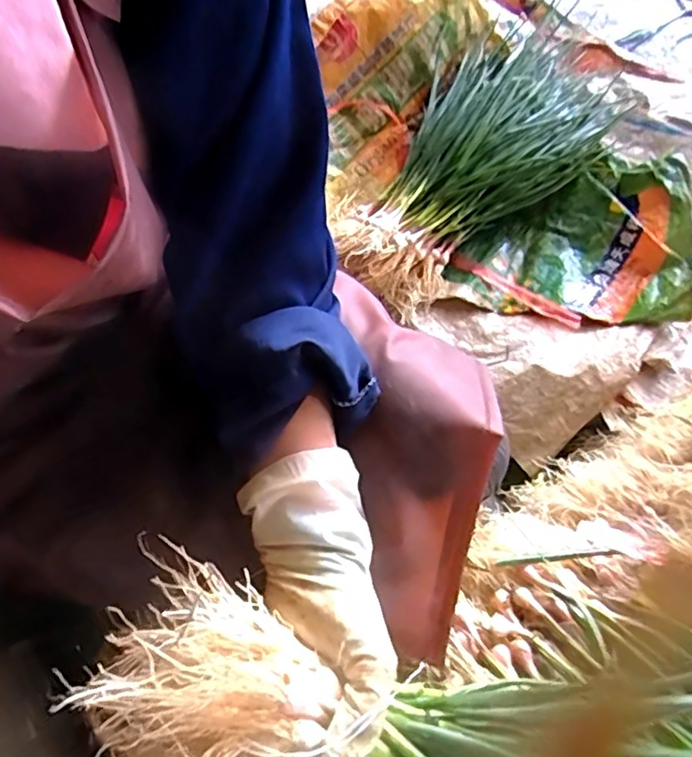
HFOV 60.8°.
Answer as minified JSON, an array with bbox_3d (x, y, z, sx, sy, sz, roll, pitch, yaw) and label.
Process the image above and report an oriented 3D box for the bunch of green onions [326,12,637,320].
[{"bbox_3d":[0.221,-0.357,0.896,0.256,0.104,0.520,41,69,9],"label":"bunch of green onions"}]

